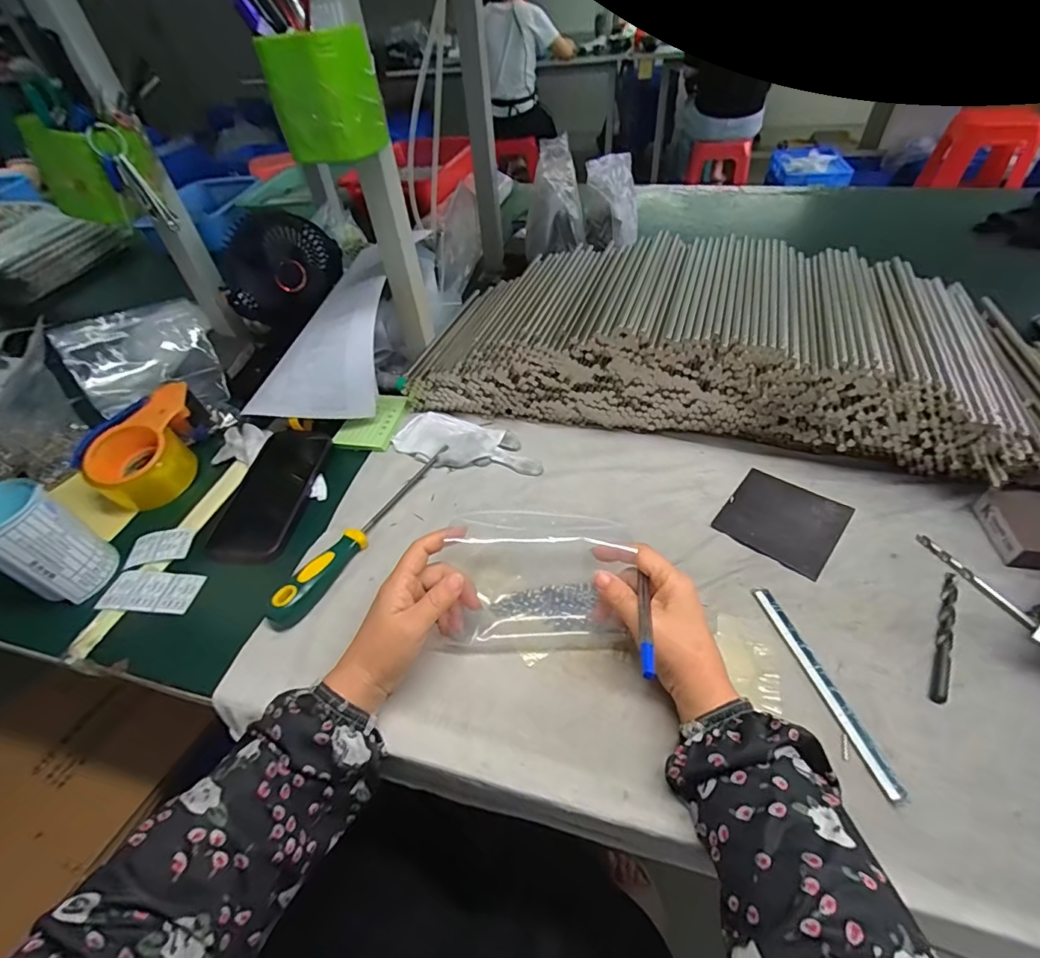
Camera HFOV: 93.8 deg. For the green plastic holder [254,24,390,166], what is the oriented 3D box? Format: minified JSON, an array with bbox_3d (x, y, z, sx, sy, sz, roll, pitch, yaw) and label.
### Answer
[{"bbox_3d":[-0.164,-0.323,0.413,0.076,0.086,0.060,8,48,12],"label":"green plastic holder"}]

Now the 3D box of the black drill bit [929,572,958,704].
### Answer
[{"bbox_3d":[0.337,0.120,0.384,0.010,0.006,0.123,24,52,25],"label":"black drill bit"}]

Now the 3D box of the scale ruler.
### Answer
[{"bbox_3d":[0.226,0.150,0.367,0.014,0.008,0.158,-11,46,-7],"label":"scale ruler"}]

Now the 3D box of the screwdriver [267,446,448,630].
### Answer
[{"bbox_3d":[-0.153,0.041,0.487,0.023,0.032,0.245,19,50,22],"label":"screwdriver"}]

